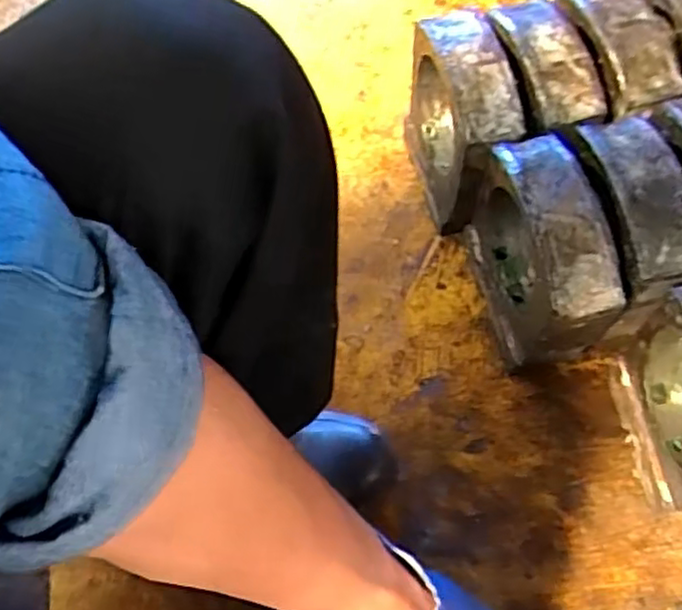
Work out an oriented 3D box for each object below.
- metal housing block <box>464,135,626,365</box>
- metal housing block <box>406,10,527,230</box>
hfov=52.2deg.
[{"bbox_3d":[0.177,-0.040,0.642,0.061,0.193,0.167,-16,66,-5],"label":"metal housing block"},{"bbox_3d":[0.115,-0.176,0.692,0.064,0.189,0.140,-15,66,-4],"label":"metal housing block"}]

